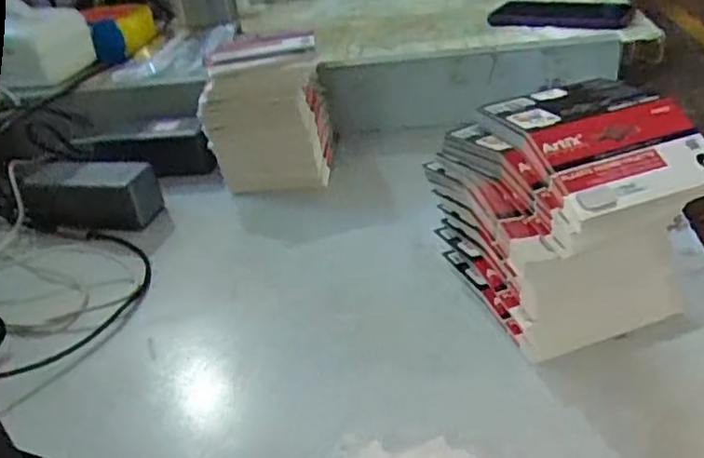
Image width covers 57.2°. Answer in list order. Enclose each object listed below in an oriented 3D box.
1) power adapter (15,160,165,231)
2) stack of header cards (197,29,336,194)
[{"bbox_3d":[-0.267,-0.033,0.649,0.144,0.050,0.055,2,32,13],"label":"power adapter"},{"bbox_3d":[-0.085,-0.120,0.674,0.120,0.139,0.104,-4,31,4],"label":"stack of header cards"}]

